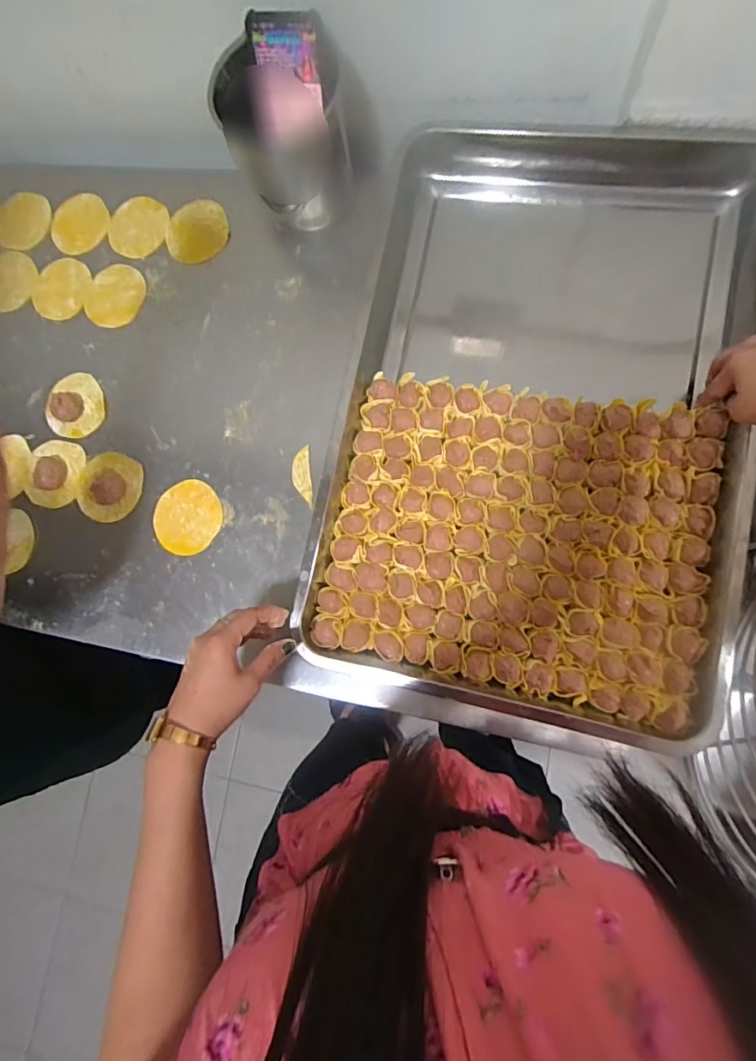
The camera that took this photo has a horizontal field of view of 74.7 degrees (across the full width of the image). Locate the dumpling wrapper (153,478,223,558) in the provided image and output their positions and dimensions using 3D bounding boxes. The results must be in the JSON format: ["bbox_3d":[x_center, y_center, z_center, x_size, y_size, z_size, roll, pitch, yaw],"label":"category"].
[{"bbox_3d":[-0.219,-0.015,0.571,0.078,0.004,0.082,0,87,2],"label":"dumpling wrapper"}]

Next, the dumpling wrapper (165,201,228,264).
[{"bbox_3d":[-0.227,-0.375,0.620,0.079,0.004,0.079,-1,82,9],"label":"dumpling wrapper"}]

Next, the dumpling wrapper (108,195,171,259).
[{"bbox_3d":[-0.308,-0.390,0.635,0.073,0.005,0.082,37,89,12],"label":"dumpling wrapper"}]

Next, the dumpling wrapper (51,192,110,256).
[{"bbox_3d":[-0.390,-0.401,0.648,0.078,0.005,0.081,-1,83,9],"label":"dumpling wrapper"}]

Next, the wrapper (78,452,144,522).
[{"bbox_3d":[-0.320,-0.053,0.586,0.074,0.010,0.081,-1,82,9],"label":"wrapper"}]

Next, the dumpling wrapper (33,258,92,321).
[{"bbox_3d":[-0.411,-0.313,0.642,0.074,0.006,0.083,20,82,8],"label":"dumpling wrapper"}]

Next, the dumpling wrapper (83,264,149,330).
[{"bbox_3d":[-0.333,-0.297,0.628,0.070,0.005,0.082,19,86,11],"label":"dumpling wrapper"}]

